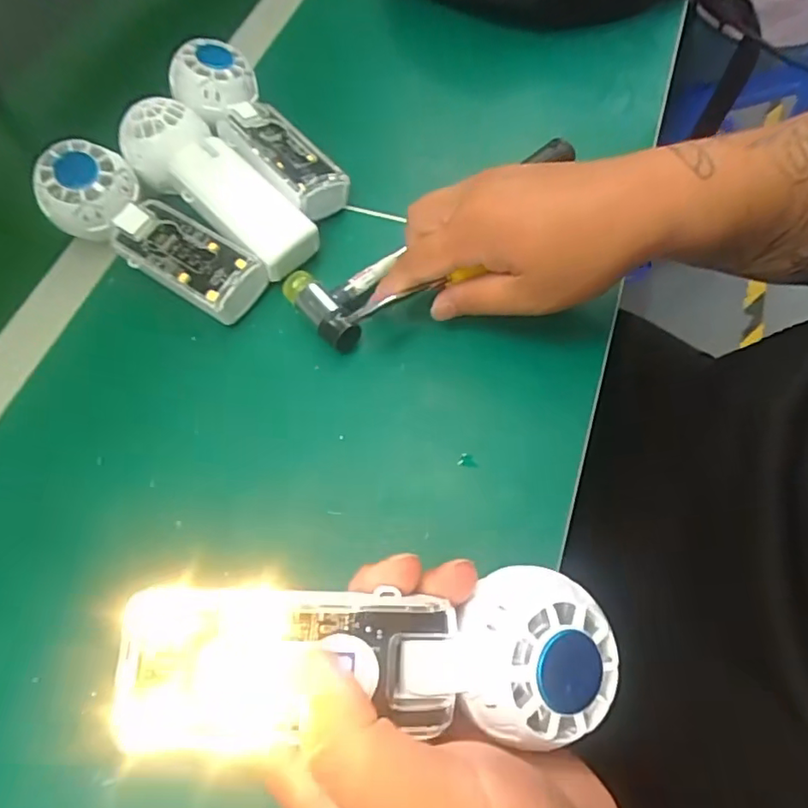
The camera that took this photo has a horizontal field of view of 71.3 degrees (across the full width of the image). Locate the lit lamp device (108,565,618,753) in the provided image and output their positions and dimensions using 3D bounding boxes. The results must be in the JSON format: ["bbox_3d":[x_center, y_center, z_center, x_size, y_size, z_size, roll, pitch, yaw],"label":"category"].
[{"bbox_3d":[-0.007,0.086,0.195,0.165,0.022,0.055,3,61,-10],"label":"lit lamp device"}]

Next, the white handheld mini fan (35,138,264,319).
[{"bbox_3d":[-0.163,-0.115,0.376,0.159,0.065,0.059,26,65,16],"label":"white handheld mini fan"}]

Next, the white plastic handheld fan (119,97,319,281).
[{"bbox_3d":[-0.125,-0.152,0.391,0.157,0.037,0.057,40,69,8],"label":"white plastic handheld fan"}]

